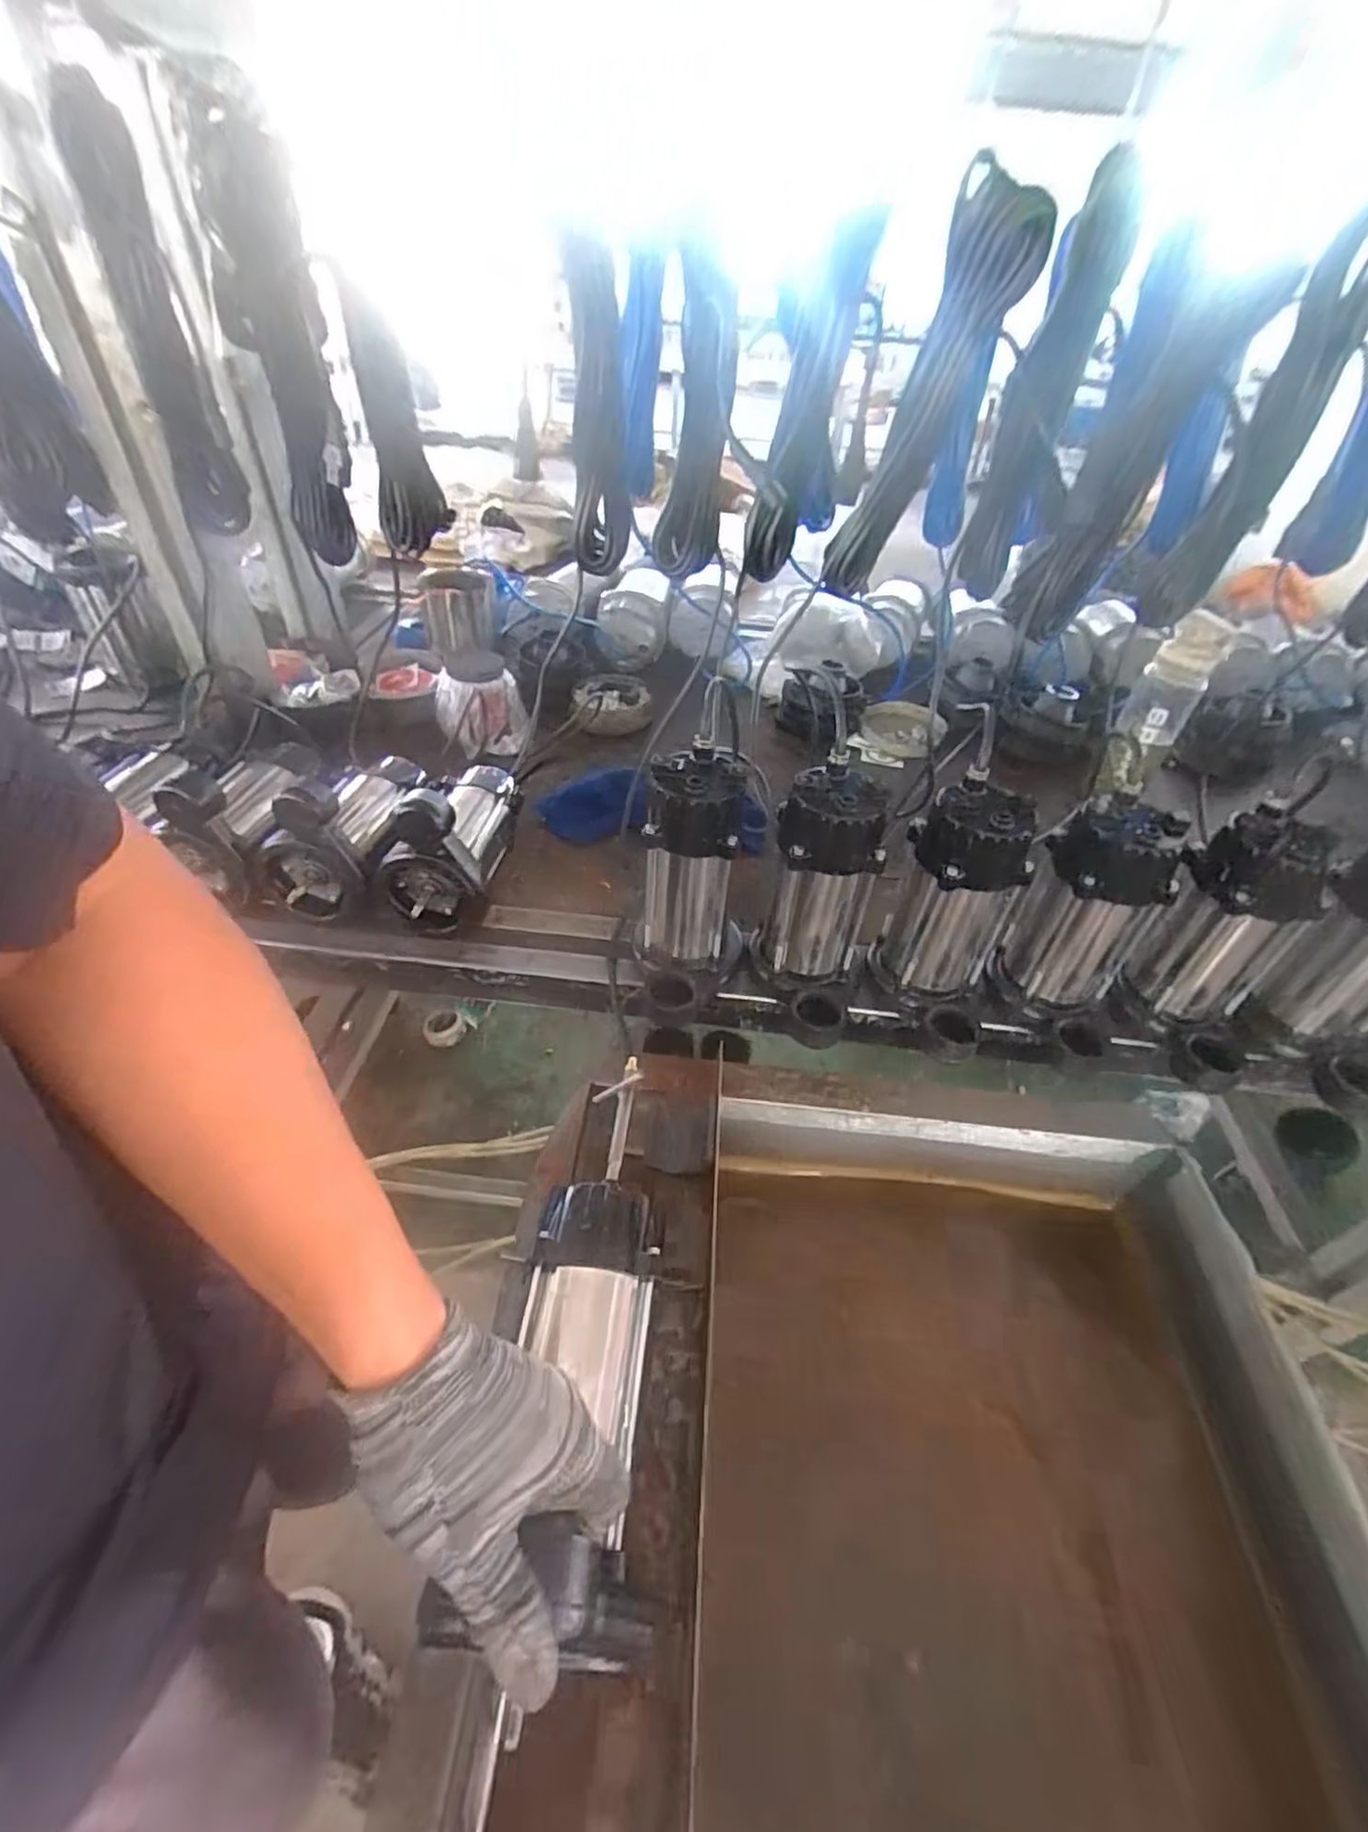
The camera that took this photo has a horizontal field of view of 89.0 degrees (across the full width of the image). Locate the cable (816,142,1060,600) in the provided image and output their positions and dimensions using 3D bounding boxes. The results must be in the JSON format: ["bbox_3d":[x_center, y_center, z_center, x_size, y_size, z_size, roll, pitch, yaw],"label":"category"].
[{"bbox_3d":[0.237,-0.505,0.723,0.091,0.397,0.040,-7,69,-12],"label":"cable"}]

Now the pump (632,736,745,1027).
[{"bbox_3d":[0.004,-0.011,0.702,0.105,0.276,0.127,4,43,-1],"label":"pump"}]

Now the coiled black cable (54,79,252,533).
[{"bbox_3d":[-0.542,-0.594,0.724,0.062,0.349,0.087,-26,51,-29],"label":"coiled black cable"}]

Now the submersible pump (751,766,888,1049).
[{"bbox_3d":[0.128,-0.002,0.701,0.102,0.274,0.101,10,43,7],"label":"submersible pump"}]

